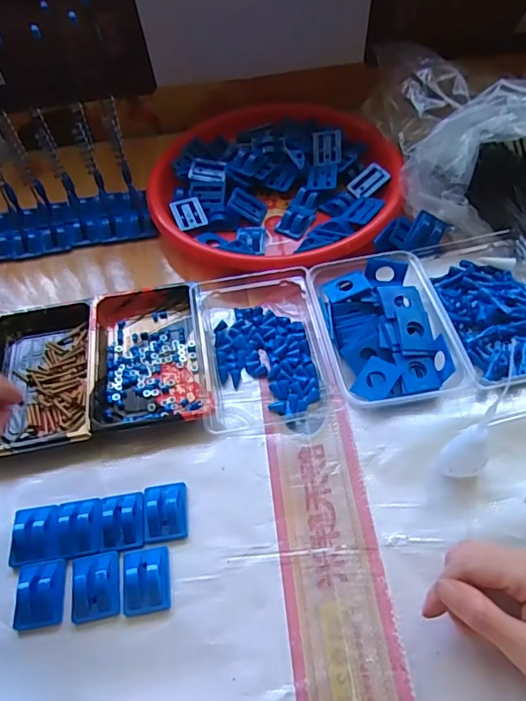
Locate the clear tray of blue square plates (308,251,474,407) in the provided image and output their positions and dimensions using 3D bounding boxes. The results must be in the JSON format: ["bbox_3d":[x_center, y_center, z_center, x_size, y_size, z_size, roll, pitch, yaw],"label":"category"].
[{"bbox_3d":[0.112,-0.024,0.477,0.108,0.034,0.161,-12,54,-3],"label":"clear tray of blue square plates"}]

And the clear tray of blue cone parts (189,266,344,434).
[{"bbox_3d":[-0.003,-0.013,0.484,0.118,0.031,0.170,-10,54,-2],"label":"clear tray of blue cone parts"}]

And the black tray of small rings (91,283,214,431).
[{"bbox_3d":[-0.109,0.000,0.485,0.104,0.027,0.162,-10,54,-2],"label":"black tray of small rings"}]

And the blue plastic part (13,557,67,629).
[{"bbox_3d":[-0.162,0.177,0.369,0.035,0.011,0.042,-7,54,0],"label":"blue plastic part"}]

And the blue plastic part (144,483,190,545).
[{"bbox_3d":[-0.077,0.126,0.400,0.033,0.016,0.045,-10,54,-2],"label":"blue plastic part"}]

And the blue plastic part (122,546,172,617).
[{"bbox_3d":[-0.086,0.166,0.370,0.034,0.015,0.044,-9,54,-2],"label":"blue plastic part"}]

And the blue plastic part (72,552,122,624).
[{"bbox_3d":[-0.122,0.169,0.367,0.034,0.010,0.044,-10,54,-2],"label":"blue plastic part"}]

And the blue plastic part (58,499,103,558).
[{"bbox_3d":[-0.142,0.136,0.395,0.034,0.011,0.044,-12,54,-4],"label":"blue plastic part"}]

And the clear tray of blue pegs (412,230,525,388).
[{"bbox_3d":[0.232,-0.051,0.491,0.123,0.031,0.179,-8,54,0],"label":"clear tray of blue pegs"}]

